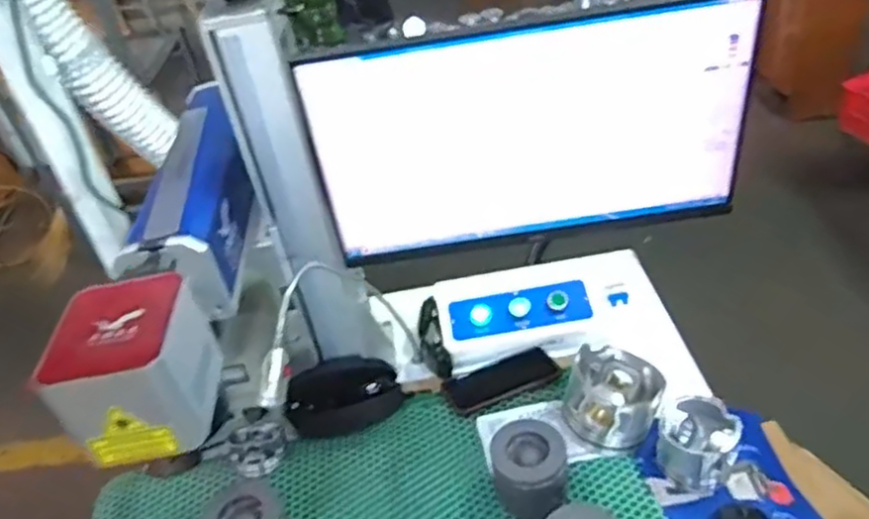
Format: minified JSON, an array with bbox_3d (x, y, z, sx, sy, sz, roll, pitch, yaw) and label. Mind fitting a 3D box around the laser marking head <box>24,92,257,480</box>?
[{"bbox_3d":[-0.267,-0.010,0.742,0.105,0.119,0.489,-9,36,0],"label":"laser marking head"}]

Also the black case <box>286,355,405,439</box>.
[{"bbox_3d":[-0.129,0.193,0.989,0.159,0.066,0.089,-24,39,-19],"label":"black case"}]

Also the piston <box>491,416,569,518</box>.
[{"bbox_3d":[0.113,0.252,0.819,0.093,0.078,0.104,-3,37,9],"label":"piston"}]

